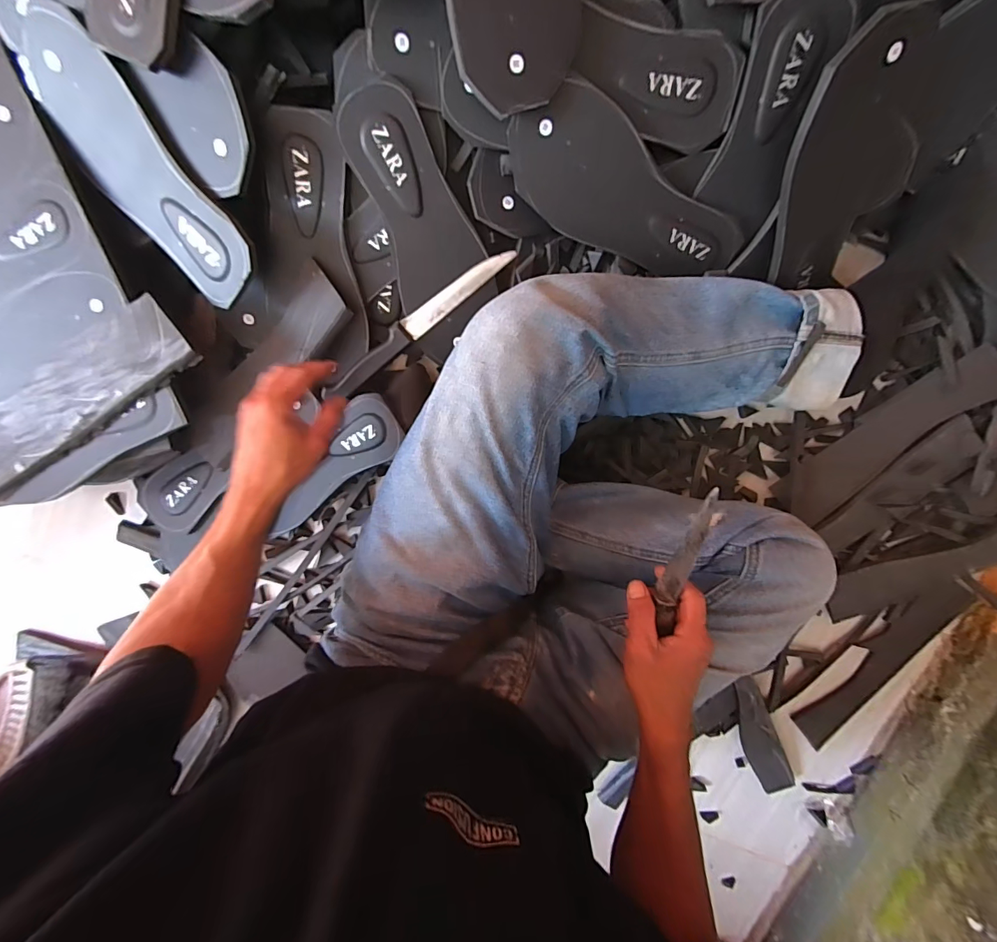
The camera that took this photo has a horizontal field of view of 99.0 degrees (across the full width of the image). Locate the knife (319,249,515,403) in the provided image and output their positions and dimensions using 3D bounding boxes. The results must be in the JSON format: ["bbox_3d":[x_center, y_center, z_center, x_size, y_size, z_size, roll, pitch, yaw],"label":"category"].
[{"bbox_3d":[-0.090,-0.157,0.462,0.249,0.018,0.022,-37,96,5],"label":"knife"}]

